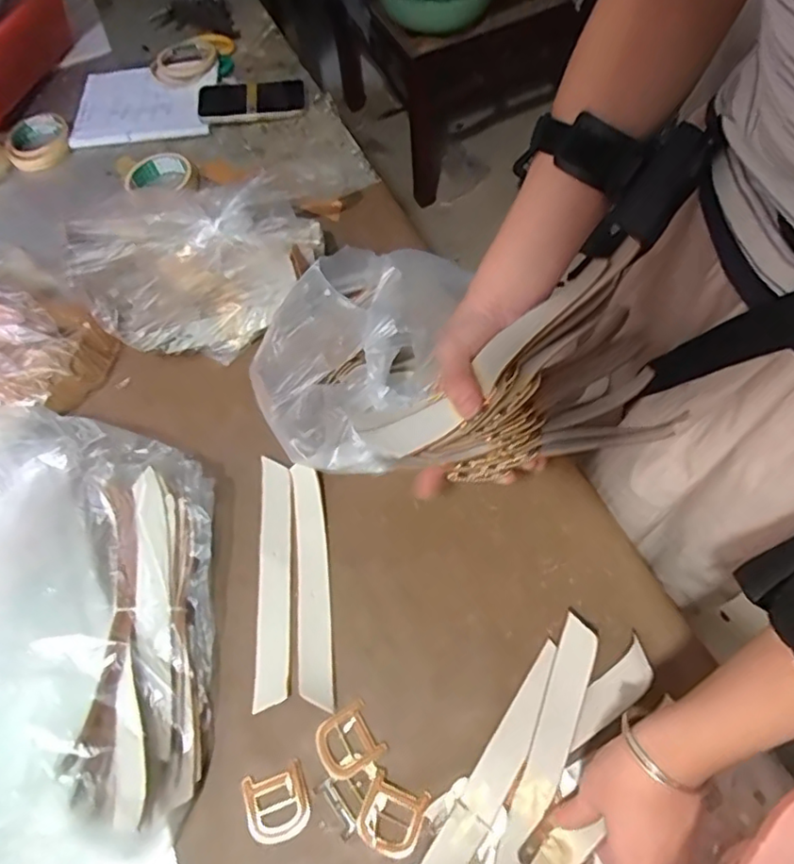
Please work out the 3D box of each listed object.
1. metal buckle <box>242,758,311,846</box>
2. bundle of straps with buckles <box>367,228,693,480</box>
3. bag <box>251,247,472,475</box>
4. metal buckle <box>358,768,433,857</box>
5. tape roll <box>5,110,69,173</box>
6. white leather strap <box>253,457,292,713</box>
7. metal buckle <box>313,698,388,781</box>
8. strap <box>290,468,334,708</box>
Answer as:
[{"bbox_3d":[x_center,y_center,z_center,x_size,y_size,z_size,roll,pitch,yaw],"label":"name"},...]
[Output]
[{"bbox_3d":[-0.096,0.297,0.476,0.049,0.006,0.050,-18,63,-5],"label":"metal buckle"},{"bbox_3d":[0.097,-0.016,0.421,0.219,0.079,0.110,-31,65,-12],"label":"bundle of straps with buckles"},{"bbox_3d":[-0.044,-0.086,0.579,0.173,0.094,0.222,21,66,14],"label":"bag"},{"bbox_3d":[-0.005,0.299,0.464,0.047,0.004,0.051,21,66,14],"label":"metal buckle"},{"bbox_3d":[-0.520,-0.420,0.867,0.087,0.023,0.101,-27,65,-10],"label":"tape roll"},{"bbox_3d":[-0.114,0.131,0.557,0.028,0.005,0.225,1,62,-11],"label":"white leather strap"},{"bbox_3d":[-0.041,0.255,0.492,0.051,0.004,0.046,-31,65,-11],"label":"metal buckle"},{"bbox_3d":[-0.080,0.133,0.555,0.029,0.005,0.223,-3,60,-10],"label":"strap"}]

